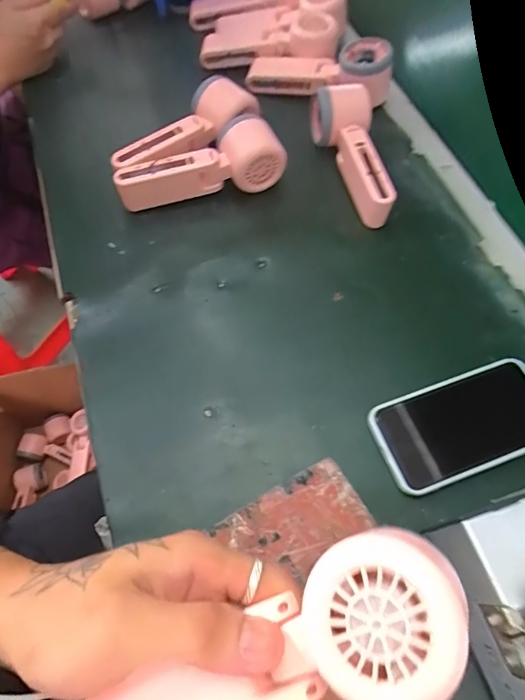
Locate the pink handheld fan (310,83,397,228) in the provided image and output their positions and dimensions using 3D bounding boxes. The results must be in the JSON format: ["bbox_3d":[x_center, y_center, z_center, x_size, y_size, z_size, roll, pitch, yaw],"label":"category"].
[{"bbox_3d":[0.090,-0.201,0.477,0.061,0.056,0.155,-4,63,-4],"label":"pink handheld fan"}]

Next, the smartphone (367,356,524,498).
[{"bbox_3d":[0.166,0.059,0.370,0.148,0.006,0.076,-17,65,-11],"label":"smartphone"}]

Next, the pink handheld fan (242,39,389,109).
[{"bbox_3d":[0.066,-0.329,0.532,0.164,0.050,0.050,9,63,2],"label":"pink handheld fan"}]

